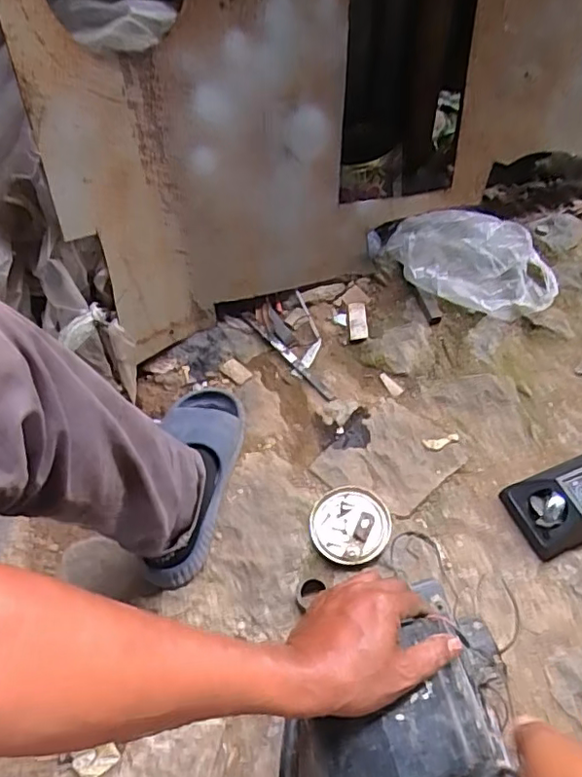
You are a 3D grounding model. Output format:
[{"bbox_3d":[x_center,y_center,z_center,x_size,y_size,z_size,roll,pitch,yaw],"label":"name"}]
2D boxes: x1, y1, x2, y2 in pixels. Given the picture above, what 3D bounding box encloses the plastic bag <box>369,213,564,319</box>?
[{"bbox_3d":[0.293,-0.215,0.981,0.328,0.117,0.133,10,59,8],"label":"plastic bag"}]

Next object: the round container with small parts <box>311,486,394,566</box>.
[{"bbox_3d":[0.081,0.183,0.786,0.105,0.019,0.105,-1,58,1],"label":"round container with small parts"}]

